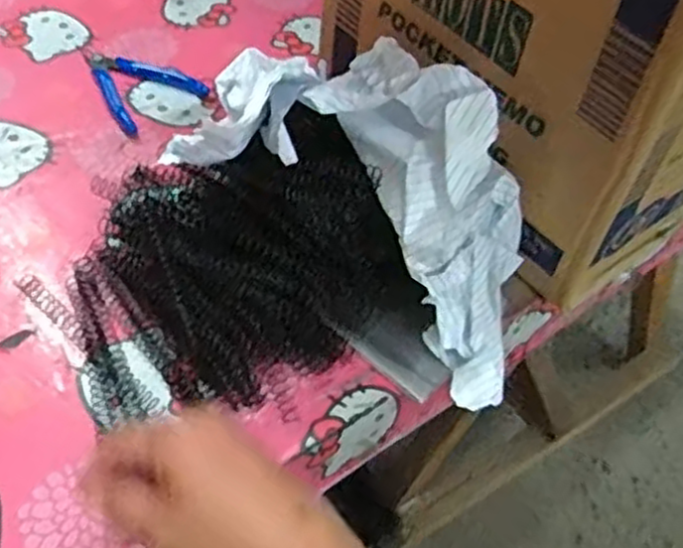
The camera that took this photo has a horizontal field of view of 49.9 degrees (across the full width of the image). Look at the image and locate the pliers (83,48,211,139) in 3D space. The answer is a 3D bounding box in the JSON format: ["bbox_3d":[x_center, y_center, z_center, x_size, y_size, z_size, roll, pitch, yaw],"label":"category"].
[{"bbox_3d":[-0.175,-0.177,0.667,0.089,0.006,0.125,-20,56,-21],"label":"pliers"}]

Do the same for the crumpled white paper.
[{"bbox_3d":[0.019,-0.056,0.482,0.248,0.163,0.130,25,53,14],"label":"crumpled white paper"}]

